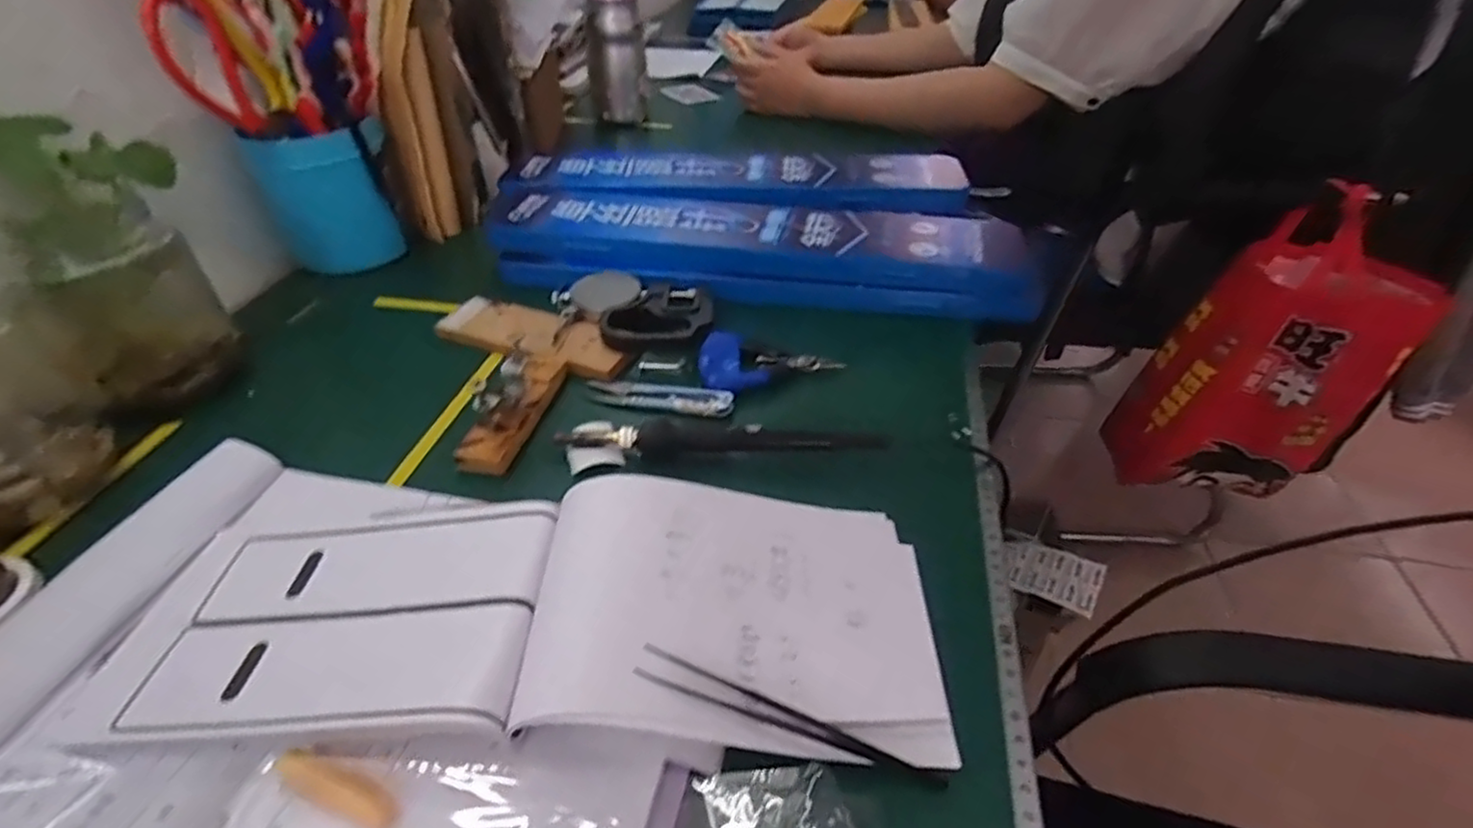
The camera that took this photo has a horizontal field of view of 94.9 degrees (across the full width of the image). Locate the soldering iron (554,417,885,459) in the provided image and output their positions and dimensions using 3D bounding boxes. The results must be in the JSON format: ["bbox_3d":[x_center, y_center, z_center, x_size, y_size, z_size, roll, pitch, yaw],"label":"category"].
[{"bbox_3d":[-0.010,0.016,0.411,0.192,0.020,0.019,1,40,1],"label":"soldering iron"}]

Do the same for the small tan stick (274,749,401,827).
[{"bbox_3d":[-0.154,0.146,0.263,0.055,0.006,0.015,14,42,16],"label":"small tan stick"}]

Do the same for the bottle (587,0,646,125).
[{"bbox_3d":[-0.156,-0.472,0.882,0.074,0.192,0.057,-7,41,-7],"label":"bottle"}]

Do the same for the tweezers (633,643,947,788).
[{"bbox_3d":[0.022,0.124,0.275,0.131,0.008,0.014,22,43,2],"label":"tweezers"}]

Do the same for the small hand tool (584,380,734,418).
[{"bbox_3d":[-0.053,-0.012,0.455,0.100,0.013,0.024,10,41,12],"label":"small hand tool"}]

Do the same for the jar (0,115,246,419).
[{"bbox_3d":[-0.399,-0.089,0.429,0.083,0.163,0.115,-3,40,-3],"label":"jar"}]

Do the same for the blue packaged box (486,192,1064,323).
[{"bbox_3d":[0.013,-0.142,0.566,0.466,0.049,0.110,5,40,6],"label":"blue packaged box"}]

